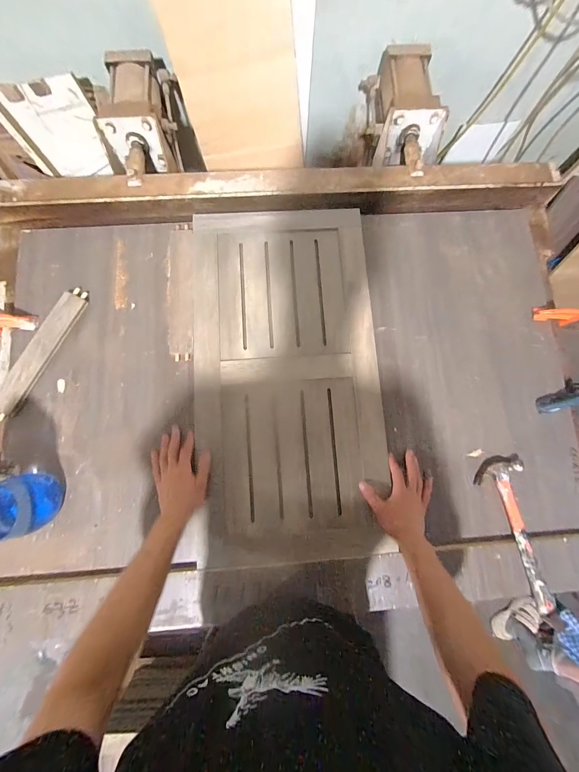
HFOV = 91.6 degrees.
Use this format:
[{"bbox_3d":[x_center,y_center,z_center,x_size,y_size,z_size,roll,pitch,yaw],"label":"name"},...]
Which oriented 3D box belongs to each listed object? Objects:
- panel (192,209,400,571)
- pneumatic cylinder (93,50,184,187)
[{"bbox_3d":[-0.002,-0.028,0.598,0.389,0.027,0.730,-3,81,-3],"label":"panel"},{"bbox_3d":[-0.371,-0.647,0.704,0.161,0.126,0.358,-5,81,-3],"label":"pneumatic cylinder"}]

